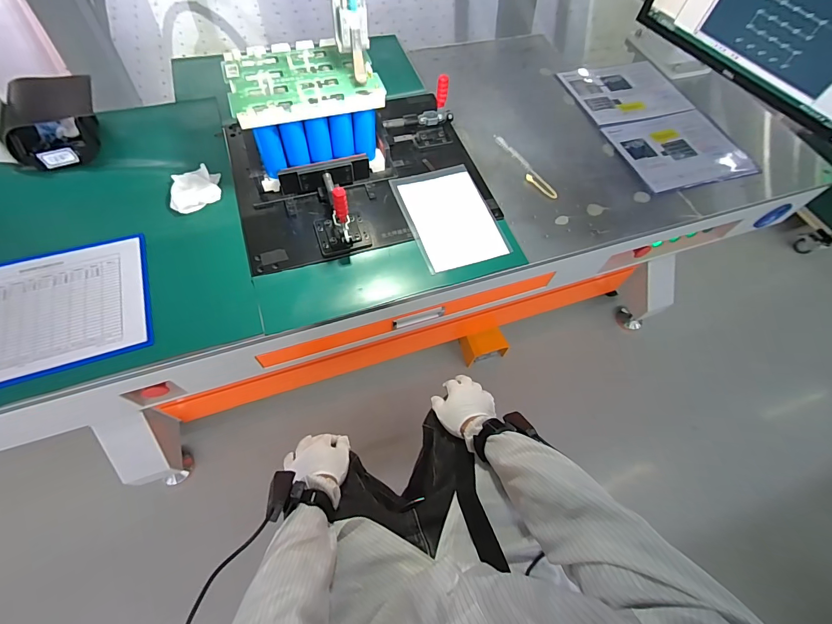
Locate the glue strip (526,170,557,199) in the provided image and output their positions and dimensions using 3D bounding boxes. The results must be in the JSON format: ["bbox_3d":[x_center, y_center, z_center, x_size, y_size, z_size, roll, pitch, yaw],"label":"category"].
[{"bbox_3d":[0.262,-0.262,0.802,0.026,0.005,0.080,-31,69,-18],"label":"glue strip"}]

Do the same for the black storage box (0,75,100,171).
[{"bbox_3d":[-0.685,-0.357,0.730,0.132,0.081,0.189,-11,64,-10],"label":"black storage box"}]

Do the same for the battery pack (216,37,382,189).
[{"bbox_3d":[-0.197,-0.361,0.722,0.233,0.168,0.181,-16,65,-12],"label":"battery pack"}]

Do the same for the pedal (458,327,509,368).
[{"bbox_3d":[0.251,0.121,1.415,0.158,0.117,0.096,-16,65,-12],"label":"pedal"}]

